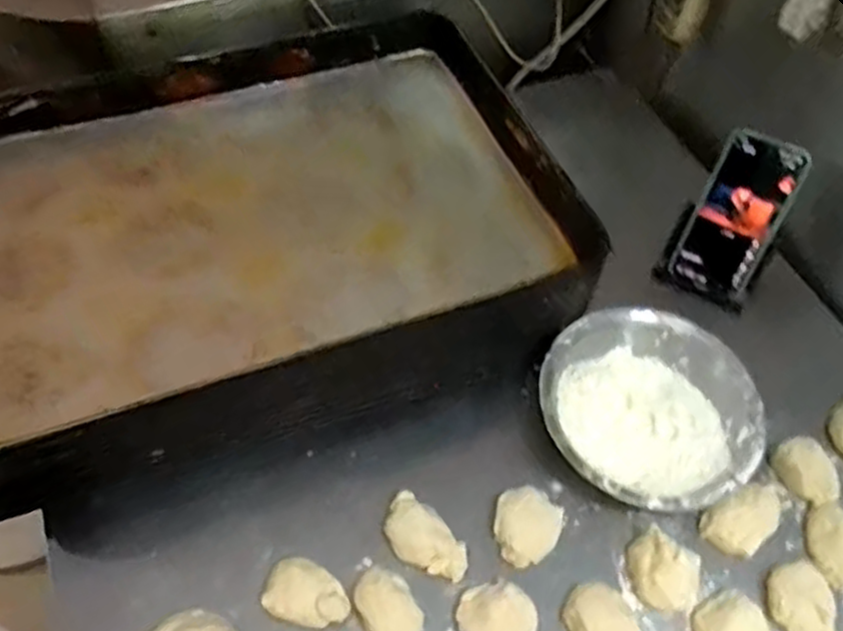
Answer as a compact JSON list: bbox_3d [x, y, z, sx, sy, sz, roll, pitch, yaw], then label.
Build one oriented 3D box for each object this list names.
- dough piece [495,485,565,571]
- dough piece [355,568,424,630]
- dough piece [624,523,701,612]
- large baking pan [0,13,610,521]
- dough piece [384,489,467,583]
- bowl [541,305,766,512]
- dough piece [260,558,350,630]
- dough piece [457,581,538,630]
[{"bbox_3d":[0.087,0.179,0.617,0.054,0.025,0.062,22,56,13],"label":"dough piece"},{"bbox_3d":[-0.026,0.231,0.572,0.042,0.026,0.063,-20,57,-17],"label":"dough piece"},{"bbox_3d":[0.195,0.207,0.594,0.058,0.029,0.053,2,54,-2],"label":"dough piece"},{"bbox_3d":[-0.178,-0.088,0.713,0.605,0.088,0.414,-15,56,-14],"label":"large baking pan"},{"bbox_3d":[0.003,0.186,0.605,0.076,0.025,0.045,34,59,20],"label":"dough piece"},{"bbox_3d":[0.204,0.088,0.671,0.186,0.058,0.189,2,54,-2],"label":"bowl"},{"bbox_3d":[-0.088,0.221,0.577,0.065,0.027,0.045,18,55,10],"label":"dough piece"},{"bbox_3d":[0.058,0.236,0.571,0.055,0.029,0.056,2,54,-2],"label":"dough piece"}]

